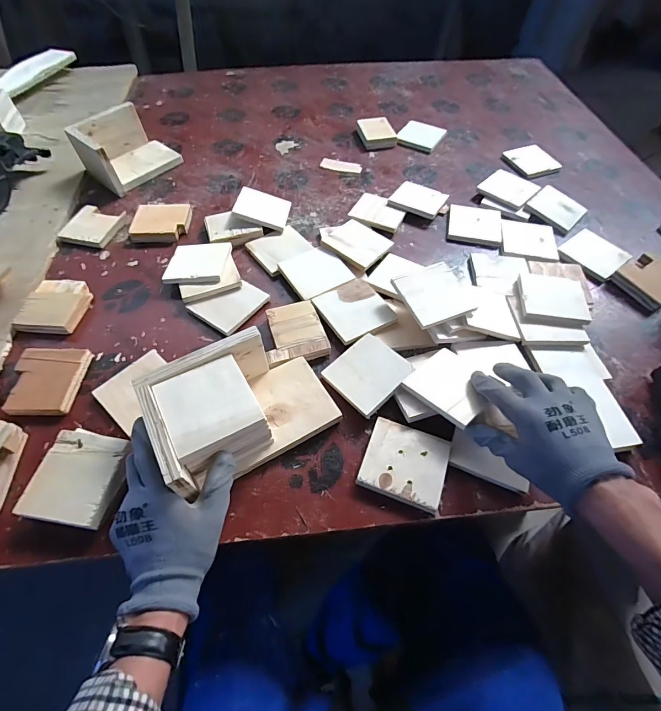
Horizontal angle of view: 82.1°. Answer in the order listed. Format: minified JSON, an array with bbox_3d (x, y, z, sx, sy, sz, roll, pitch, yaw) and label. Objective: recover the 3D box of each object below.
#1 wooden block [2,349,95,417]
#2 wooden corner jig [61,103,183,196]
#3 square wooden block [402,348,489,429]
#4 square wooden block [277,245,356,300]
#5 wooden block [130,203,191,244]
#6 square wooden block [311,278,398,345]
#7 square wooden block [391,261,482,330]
[{"bbox_3d":[-0.368,0.031,0.493,0.085,0.011,0.096,2,55,-2],"label":"wooden block"},{"bbox_3d":[-0.407,-0.415,0.754,0.132,0.087,0.163,35,61,20],"label":"wooden corner jig"},{"bbox_3d":[0.150,0.034,0.463,0.091,0.007,0.092,-35,49,-25],"label":"square wooden block"},{"bbox_3d":[-0.023,-0.129,0.589,0.089,0.014,0.090,-27,61,-19],"label":"square wooden block"},{"bbox_3d":[-0.300,-0.236,0.672,0.088,0.024,0.082,3,55,-1],"label":"wooden block"},{"bbox_3d":[0.034,-0.067,0.551,0.091,0.009,0.093,-24,60,-18],"label":"square wooden block"},{"bbox_3d":[0.149,-0.089,0.535,0.106,0.013,0.091,-19,67,-19],"label":"square wooden block"}]

